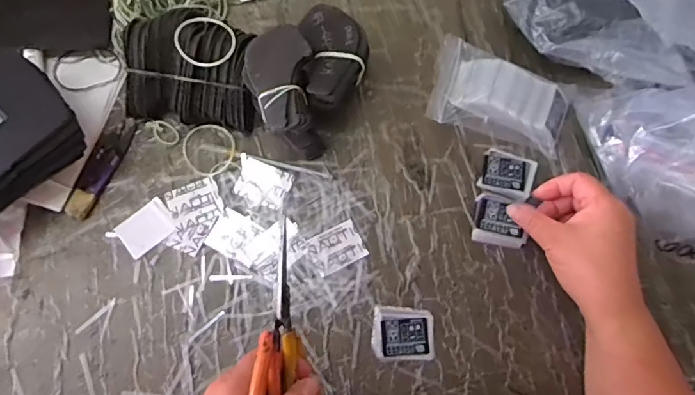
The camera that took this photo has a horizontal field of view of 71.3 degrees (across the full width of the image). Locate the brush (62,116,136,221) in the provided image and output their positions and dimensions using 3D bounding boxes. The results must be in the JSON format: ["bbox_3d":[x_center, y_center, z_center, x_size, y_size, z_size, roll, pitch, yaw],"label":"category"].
[{"bbox_3d":[-0.226,-0.030,0.444,0.023,0.006,0.103,19,75,2],"label":"brush"}]

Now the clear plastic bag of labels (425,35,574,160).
[{"bbox_3d":[0.151,-0.100,0.471,0.134,0.030,0.089,16,75,1],"label":"clear plastic bag of labels"}]

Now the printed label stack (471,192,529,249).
[{"bbox_3d":[0.140,0.020,0.445,0.044,0.017,0.045,10,69,1],"label":"printed label stack"}]

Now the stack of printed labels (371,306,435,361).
[{"bbox_3d":[0.048,0.117,0.418,0.052,0.004,0.044,3,75,-2],"label":"stack of printed labels"}]

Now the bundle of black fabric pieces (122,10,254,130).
[{"bbox_3d":[-0.141,-0.124,0.450,0.112,0.061,0.110,5,74,-1],"label":"bundle of black fabric pieces"}]

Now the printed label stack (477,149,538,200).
[{"bbox_3d":[0.151,-0.020,0.457,0.048,0.011,0.045,18,75,2],"label":"printed label stack"}]

